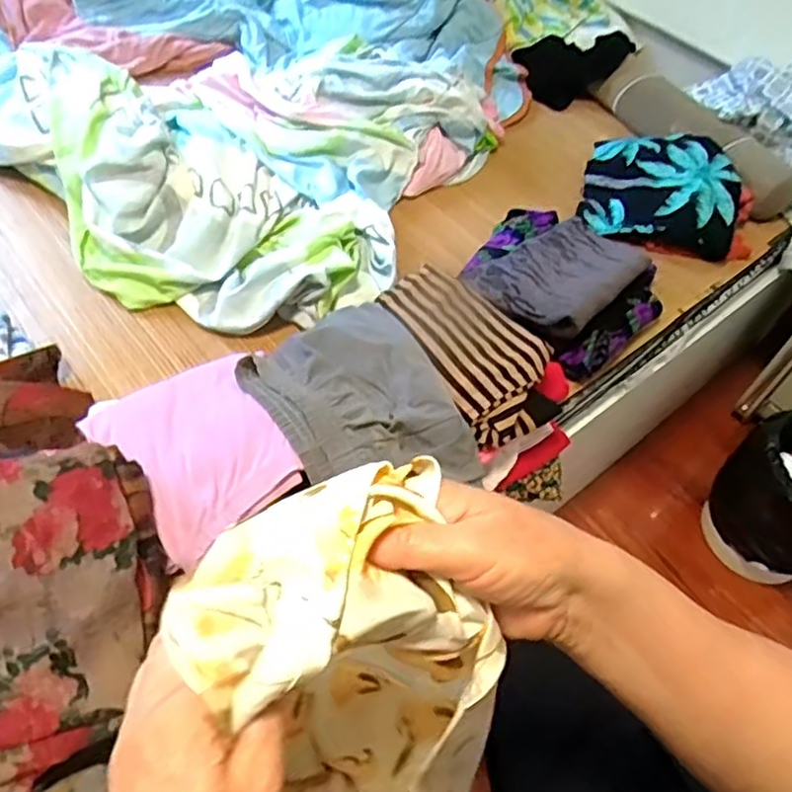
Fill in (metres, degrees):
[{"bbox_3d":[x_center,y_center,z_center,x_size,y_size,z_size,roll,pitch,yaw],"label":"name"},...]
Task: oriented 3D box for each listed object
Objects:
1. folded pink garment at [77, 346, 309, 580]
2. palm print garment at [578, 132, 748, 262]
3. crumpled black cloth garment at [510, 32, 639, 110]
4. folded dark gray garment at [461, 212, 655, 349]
[{"bbox_3d":[-0.234,0.044,0.740,0.206,0.037,0.269,-38,55,-7],"label":"folded pink garment"},{"bbox_3d":[0.467,-0.363,1.164,0.269,0.095,0.246,16,52,7],"label":"palm print garment"},{"bbox_3d":[0.380,-0.713,1.435,0.241,0.086,0.155,-33,62,-28],"label":"crumpled black cloth garment"},{"bbox_3d":[0.240,-0.187,0.967,0.173,0.051,0.274,38,57,22],"label":"folded dark gray garment"}]

